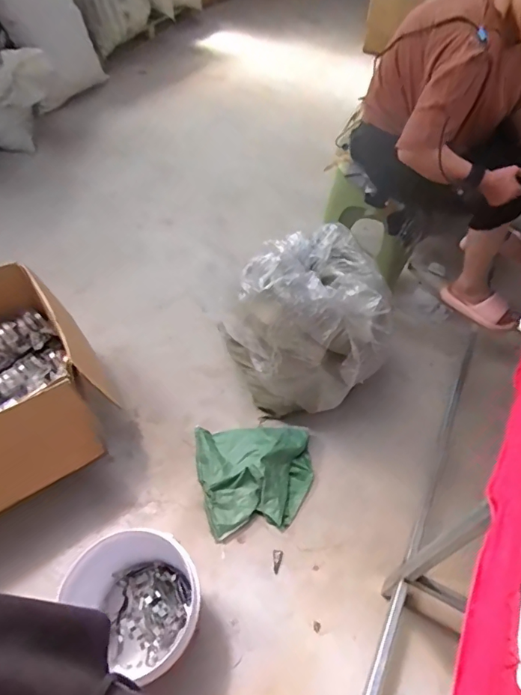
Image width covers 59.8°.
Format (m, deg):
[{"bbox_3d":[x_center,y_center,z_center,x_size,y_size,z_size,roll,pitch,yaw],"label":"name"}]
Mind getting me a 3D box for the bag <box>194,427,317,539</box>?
[{"bbox_3d":[-0.006,0.339,1.256,0.321,0.106,0.306,-9,53,-9],"label":"bag"}]

